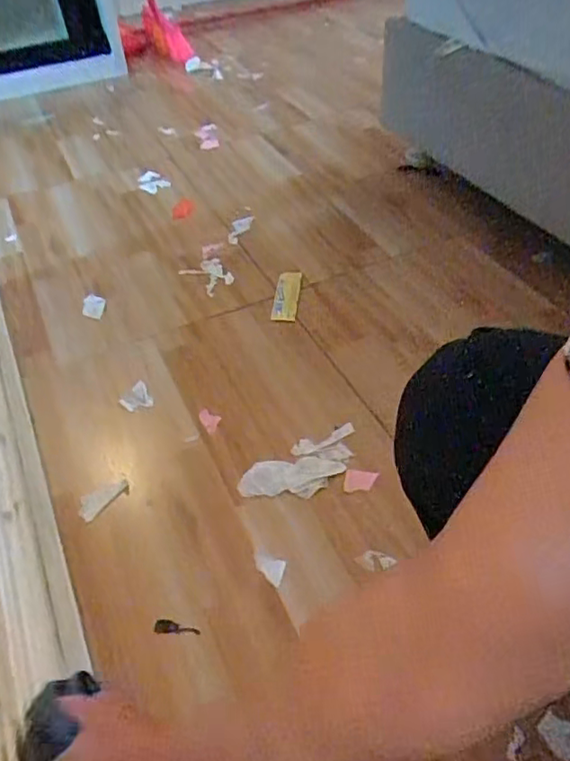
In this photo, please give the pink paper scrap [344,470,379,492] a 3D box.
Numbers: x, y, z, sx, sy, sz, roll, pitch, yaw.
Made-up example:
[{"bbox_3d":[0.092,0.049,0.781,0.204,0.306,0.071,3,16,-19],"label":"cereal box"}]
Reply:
[{"bbox_3d":[0.093,0.122,0.734,0.038,0.004,0.033,6,46,10],"label":"pink paper scrap"}]

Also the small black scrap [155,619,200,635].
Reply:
[{"bbox_3d":[-0.109,0.251,0.611,0.047,0.004,0.015,1,45,5],"label":"small black scrap"}]

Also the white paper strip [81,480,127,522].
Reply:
[{"bbox_3d":[-0.223,0.141,0.730,0.062,0.004,0.031,-38,53,-14],"label":"white paper strip"}]

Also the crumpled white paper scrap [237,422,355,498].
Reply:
[{"bbox_3d":[0.028,0.108,0.757,0.173,0.012,0.074,-25,49,-20],"label":"crumpled white paper scrap"}]

